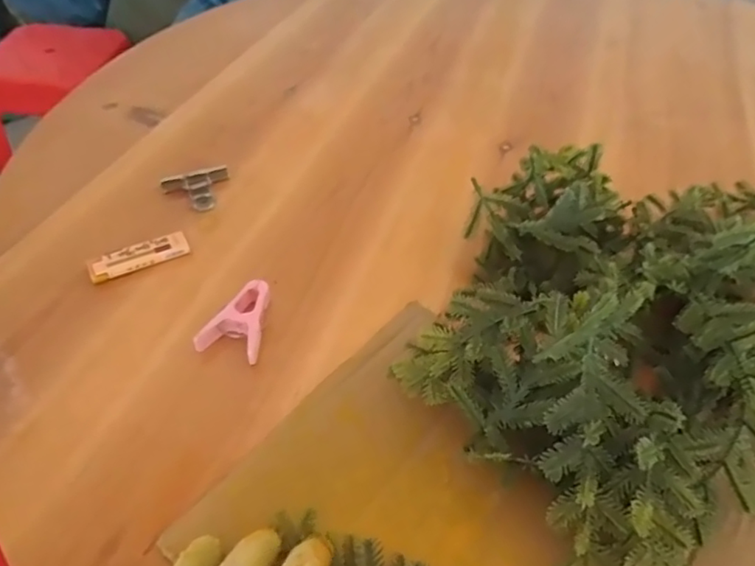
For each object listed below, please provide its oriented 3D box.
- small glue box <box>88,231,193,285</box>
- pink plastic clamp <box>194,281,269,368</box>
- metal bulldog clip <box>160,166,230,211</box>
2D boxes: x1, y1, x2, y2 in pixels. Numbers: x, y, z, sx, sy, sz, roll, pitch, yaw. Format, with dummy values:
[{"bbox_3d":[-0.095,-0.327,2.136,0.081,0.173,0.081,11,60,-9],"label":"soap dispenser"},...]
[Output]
[{"bbox_3d":[-0.194,-0.020,0.475,0.076,0.018,0.020,-21,50,-22],"label":"small glue box"},{"bbox_3d":[-0.099,0.027,0.431,0.047,0.019,0.064,13,46,10],"label":"pink plastic clamp"},{"bbox_3d":[-0.167,-0.091,0.539,0.061,0.022,0.044,-15,48,-16],"label":"metal bulldog clip"}]

